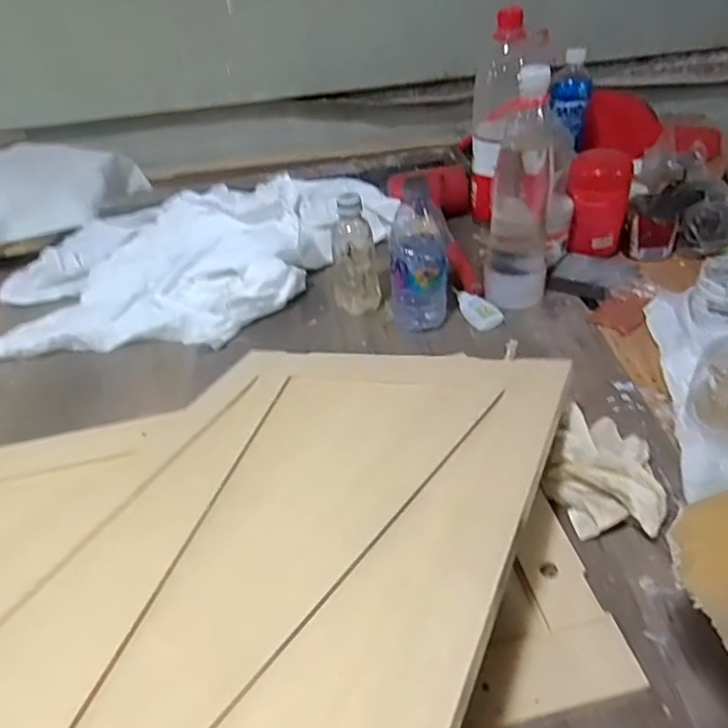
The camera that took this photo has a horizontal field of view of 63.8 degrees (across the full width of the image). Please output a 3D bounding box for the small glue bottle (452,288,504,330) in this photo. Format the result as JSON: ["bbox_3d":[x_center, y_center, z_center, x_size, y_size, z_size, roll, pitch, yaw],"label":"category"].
[{"bbox_3d":[0.143,-0.075,0.775,0.034,0.020,0.086,-27,44,-23],"label":"small glue bottle"}]

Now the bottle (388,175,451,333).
[{"bbox_3d":[0.069,-0.130,0.720,0.071,0.183,0.075,-1,40,7],"label":"bottle"}]

